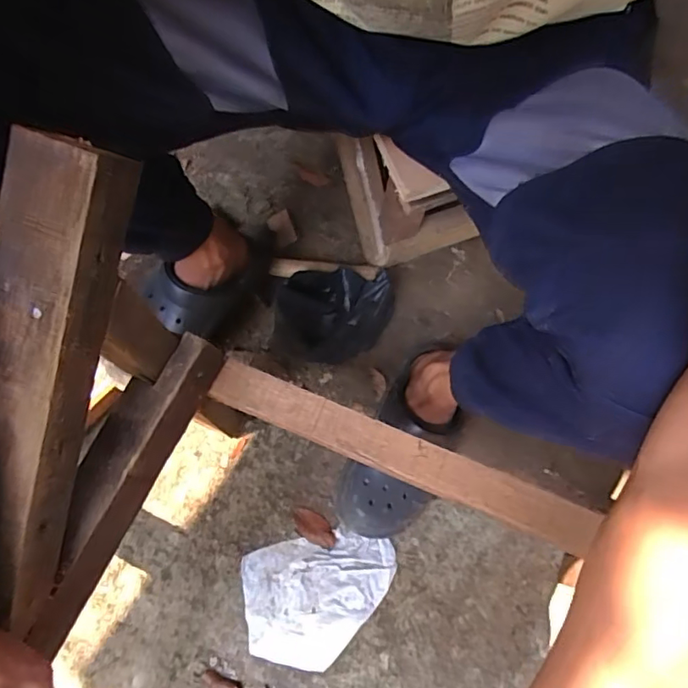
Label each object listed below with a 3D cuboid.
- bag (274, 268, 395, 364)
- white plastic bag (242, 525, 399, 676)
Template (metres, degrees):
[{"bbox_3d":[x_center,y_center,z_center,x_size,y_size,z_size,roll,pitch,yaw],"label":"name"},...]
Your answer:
[{"bbox_3d":[-0.012,-0.032,0.776,0.177,0.100,0.135,-2,71,-1],"label":"bag"},{"bbox_3d":[-0.028,0.325,0.697,0.196,0.005,0.148,-13,71,-5],"label":"white plastic bag"}]

